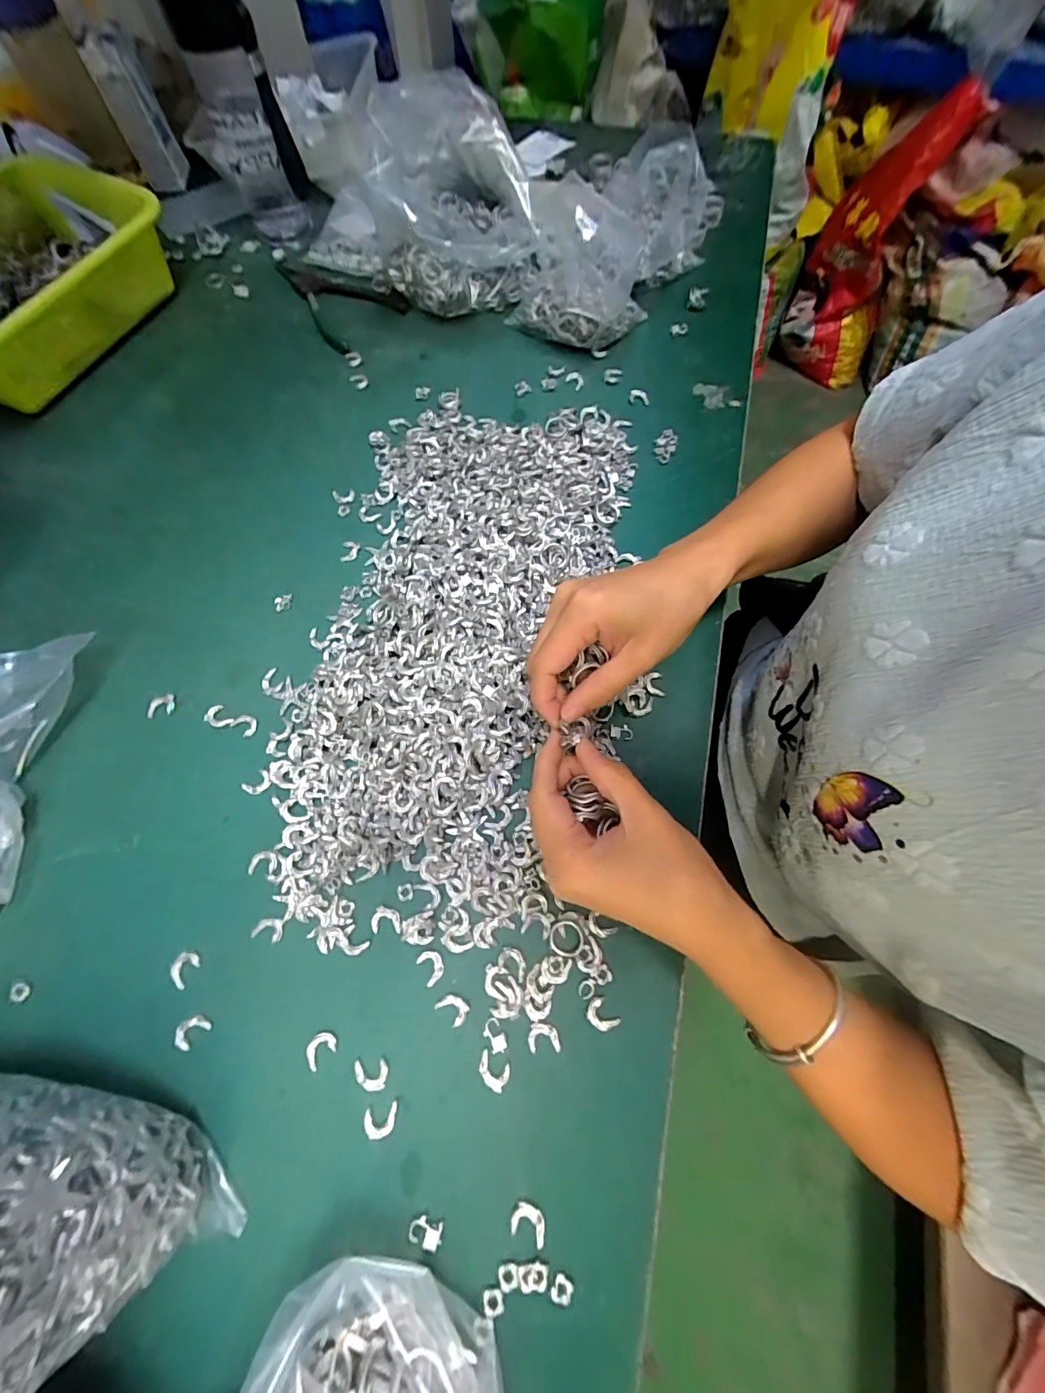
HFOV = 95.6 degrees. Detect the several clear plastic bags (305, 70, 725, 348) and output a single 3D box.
[{"bbox_3d":[-0.027,-0.524,0.494,0.431,0.145,0.311,12,71,6],"label":"several clear plastic bags"}]

